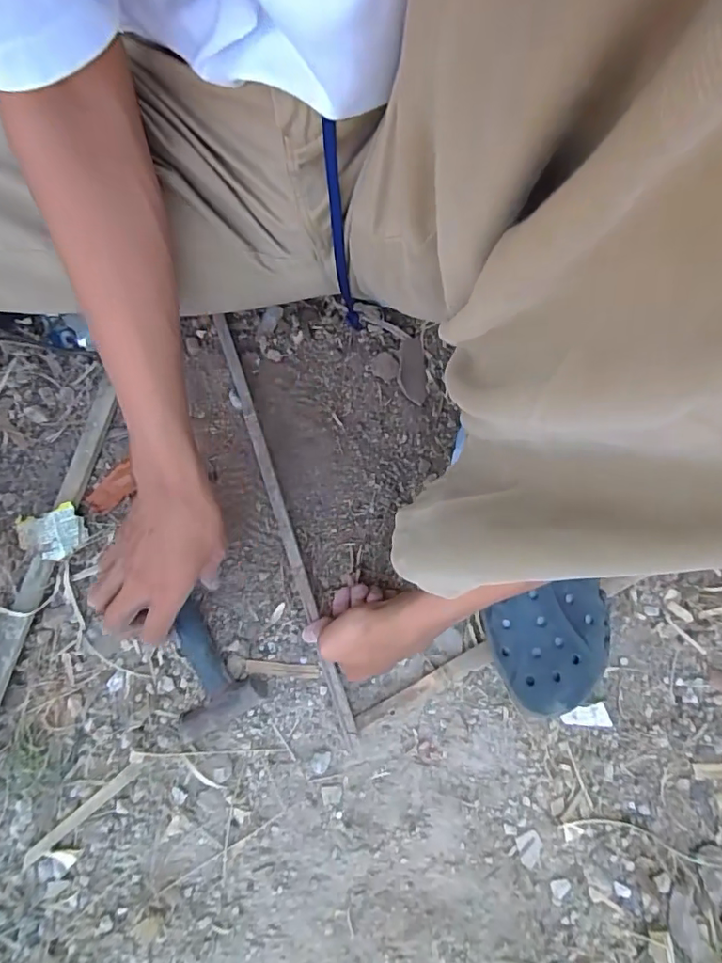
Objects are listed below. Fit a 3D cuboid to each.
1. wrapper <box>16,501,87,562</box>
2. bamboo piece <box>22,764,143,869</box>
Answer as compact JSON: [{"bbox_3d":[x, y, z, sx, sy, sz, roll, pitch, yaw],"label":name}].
[{"bbox_3d":[-0.323,0.055,0.544,0.066,0.016,0.053,-18,78,-3],"label":"wrapper"},{"bbox_3d":[-0.263,0.313,0.492,0.127,0.011,0.013,-40,80,-7],"label":"bamboo piece"}]

